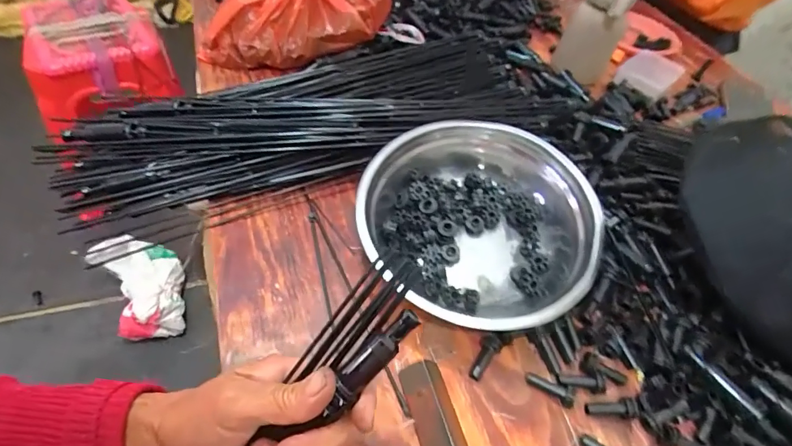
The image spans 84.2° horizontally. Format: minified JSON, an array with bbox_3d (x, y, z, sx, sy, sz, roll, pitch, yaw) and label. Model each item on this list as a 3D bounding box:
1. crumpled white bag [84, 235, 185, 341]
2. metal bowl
[{"bbox_3d":[-0.643,0.153,1.117,0.182,0.091,0.284,-25,59,-26],"label":"crumpled white bag"},{"bbox_3d":[0.085,-0.004,0.423,0.190,0.078,0.218,-17,55,-18],"label":"metal bowl"}]

